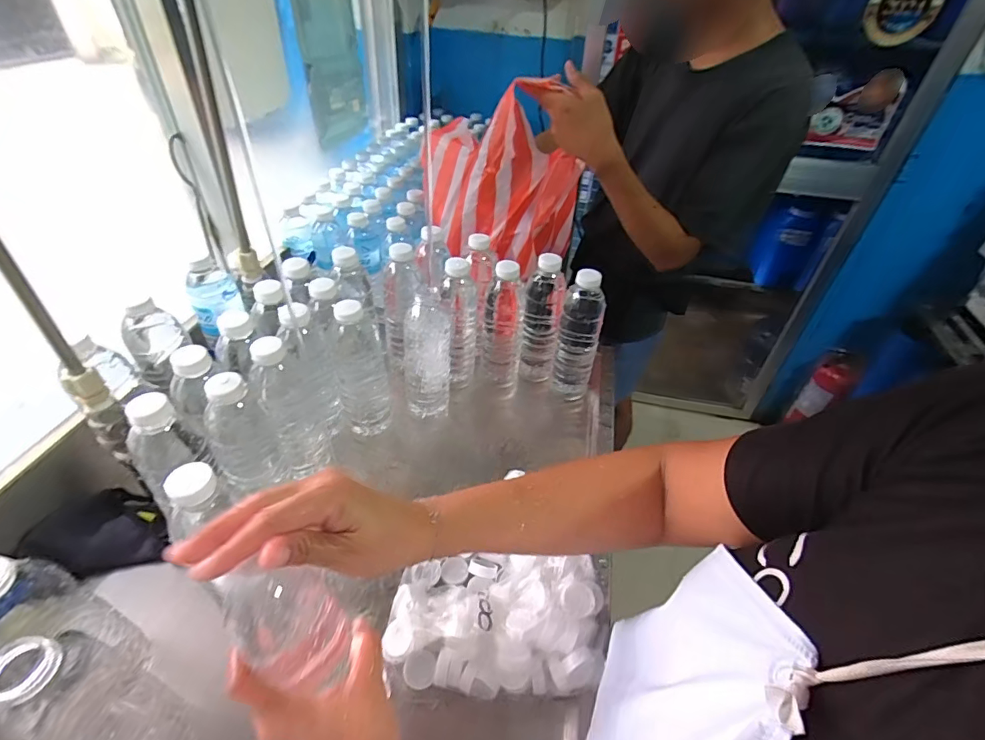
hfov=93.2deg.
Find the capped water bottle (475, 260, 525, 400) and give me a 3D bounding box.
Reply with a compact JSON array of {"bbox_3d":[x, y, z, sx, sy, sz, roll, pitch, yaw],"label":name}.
[{"bbox_3d":[0.012,-0.057,0.684,0.066,0.207,0.062,6,41,2],"label":"capped water bottle"}]

